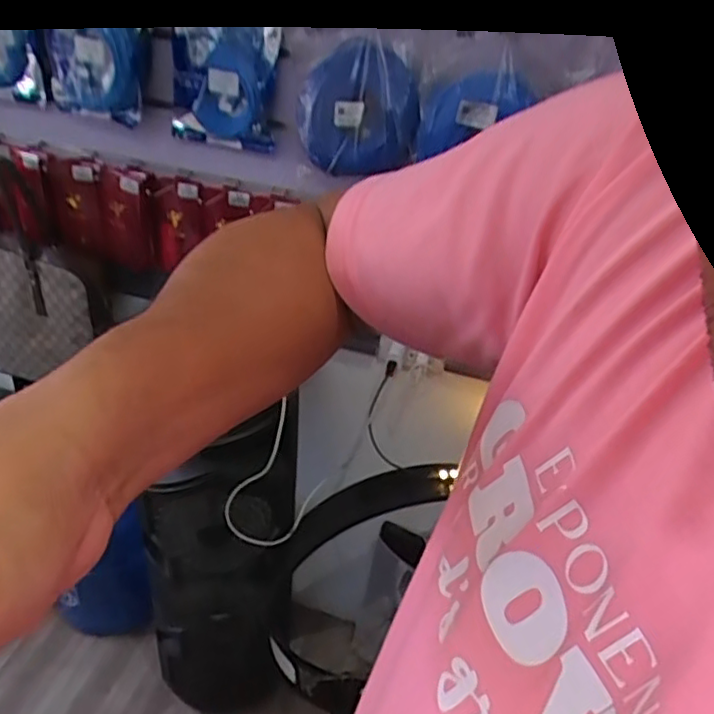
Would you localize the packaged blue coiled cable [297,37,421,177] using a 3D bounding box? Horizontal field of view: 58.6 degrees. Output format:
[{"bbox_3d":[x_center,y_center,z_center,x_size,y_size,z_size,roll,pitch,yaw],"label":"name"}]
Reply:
[{"bbox_3d":[-0.002,-0.348,0.906,0.186,0.167,0.026,-15,6,26],"label":"packaged blue coiled cable"}]

